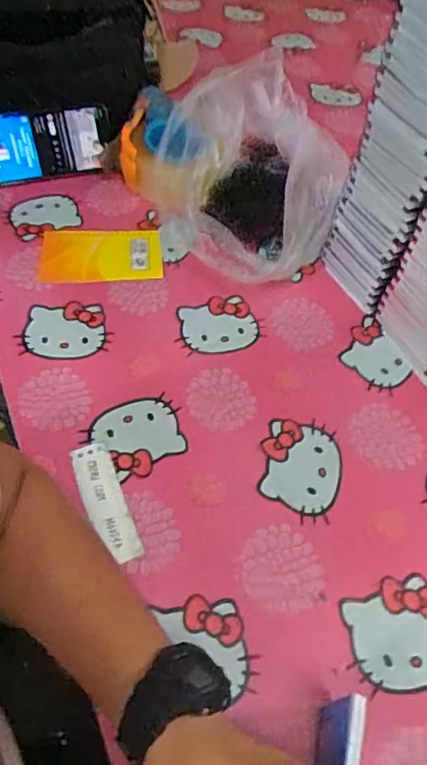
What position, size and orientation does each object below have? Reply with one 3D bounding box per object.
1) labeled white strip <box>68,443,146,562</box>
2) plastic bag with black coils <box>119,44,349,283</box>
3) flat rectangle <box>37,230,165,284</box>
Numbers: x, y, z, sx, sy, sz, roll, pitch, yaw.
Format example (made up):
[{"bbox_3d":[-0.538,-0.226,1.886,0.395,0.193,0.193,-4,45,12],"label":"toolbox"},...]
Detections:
[{"bbox_3d":[-0.089,0.097,0.445,0.032,0.004,0.106,-17,58,-16],"label":"labeled white strip"},{"bbox_3d":[0.038,-0.263,0.657,0.238,0.088,0.316,-23,60,-19],"label":"plastic bag with black coils"},{"bbox_3d":[-0.127,-0.142,0.616,0.134,0.010,0.085,-5,56,-3],"label":"flat rectangle"}]

